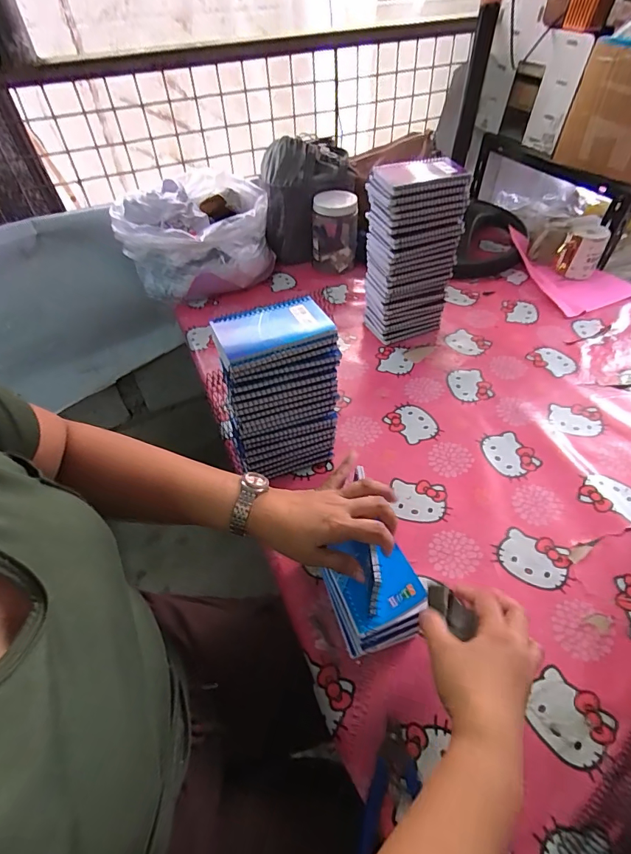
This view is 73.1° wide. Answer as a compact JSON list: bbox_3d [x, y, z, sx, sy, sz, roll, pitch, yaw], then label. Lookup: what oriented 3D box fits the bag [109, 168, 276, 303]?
[{"bbox_3d":[-0.260,-0.414,0.938,0.284,0.172,0.229,-36,56,-26],"label":"bag"}]

